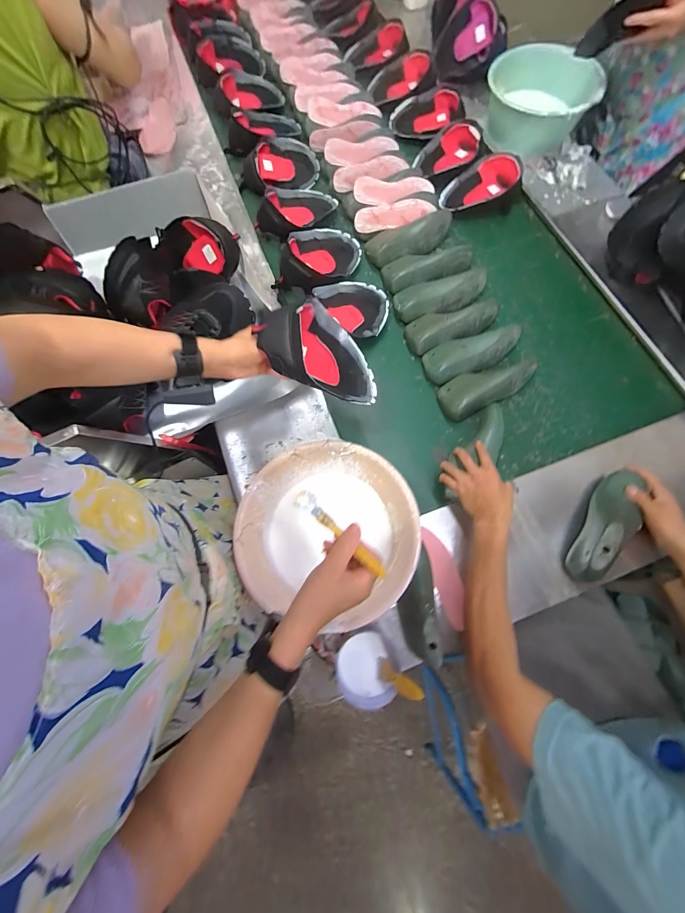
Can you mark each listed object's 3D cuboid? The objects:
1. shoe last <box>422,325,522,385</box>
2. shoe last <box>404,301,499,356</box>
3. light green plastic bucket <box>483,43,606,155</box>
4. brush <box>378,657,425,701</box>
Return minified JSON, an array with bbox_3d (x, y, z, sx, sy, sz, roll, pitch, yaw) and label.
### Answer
[{"bbox_3d":[0.320,-0.259,0.770,0.252,0.068,0.092,-24,73,-6],"label":"shoe last"},{"bbox_3d":[0.272,-0.333,0.795,0.220,0.072,0.115,-23,73,-5],"label":"shoe last"},{"bbox_3d":[0.559,-1.032,0.929,0.319,0.143,0.255,22,74,9],"label":"light green plastic bucket"},{"bbox_3d":[0.084,0.342,0.485,0.028,0.107,0.027,12,72,-16],"label":"brush"}]

